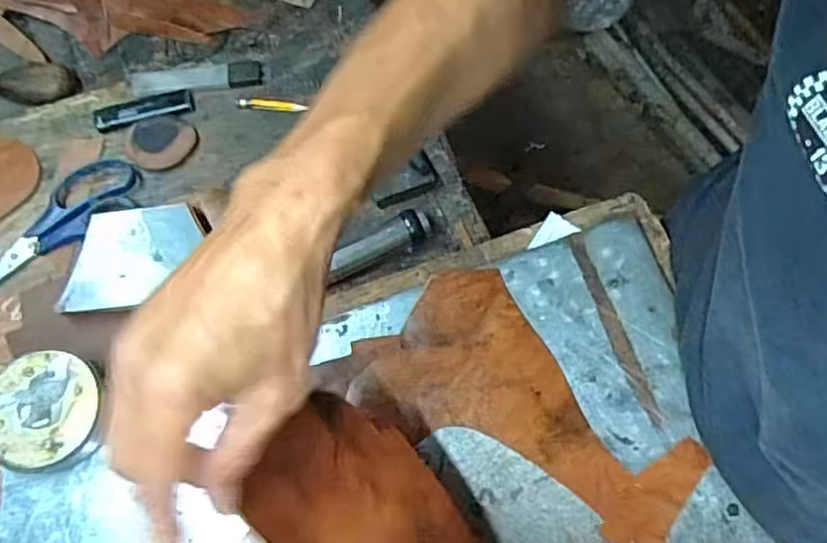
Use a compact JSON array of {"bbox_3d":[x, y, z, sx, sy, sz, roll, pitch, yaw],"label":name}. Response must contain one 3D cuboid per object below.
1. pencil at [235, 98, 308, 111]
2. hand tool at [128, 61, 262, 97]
[{"bbox_3d":[-0.124,-0.144,0.546,0.059,0.004,0.011,7,61,-2],"label":"pencil"},{"bbox_3d":[-0.193,-0.170,0.558,0.115,0.007,0.030,-2,62,-7],"label":"hand tool"}]

